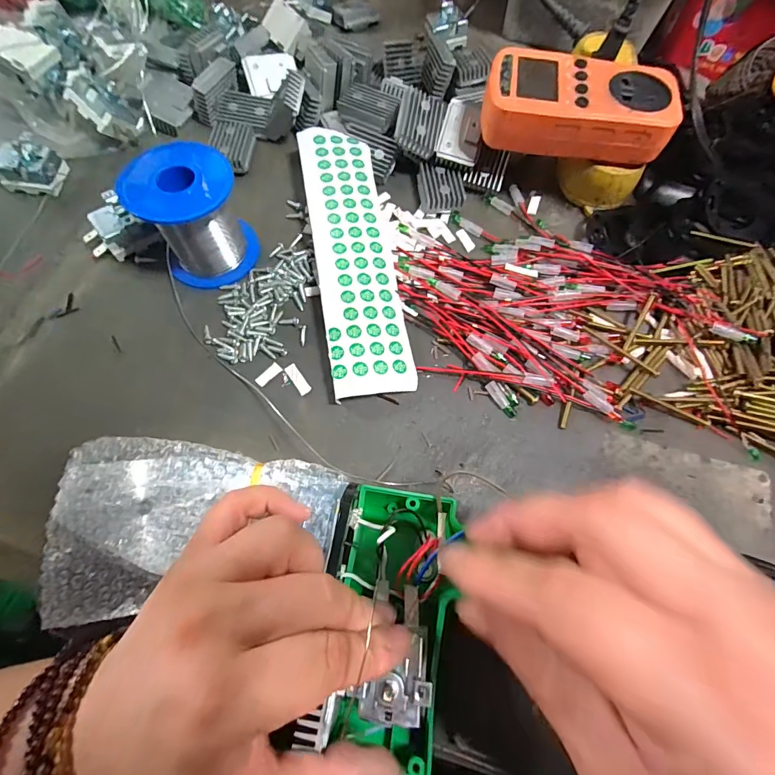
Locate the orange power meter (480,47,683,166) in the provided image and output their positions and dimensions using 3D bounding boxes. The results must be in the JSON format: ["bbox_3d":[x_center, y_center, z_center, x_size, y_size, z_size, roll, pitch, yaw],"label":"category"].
[{"bbox_3d":[0.131,-0.202,0.286,0.127,0.032,0.072,1,68,-2],"label":"orange power meter"}]

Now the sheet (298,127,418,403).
[{"bbox_3d":[-0.024,-0.097,0.287,0.052,0.018,0.215,-8,70,-5],"label":"sheet"}]

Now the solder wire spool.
[{"bbox_3d":[-0.126,-0.113,0.264,0.062,0.064,0.061,-23,72,-10],"label":"solder wire spool"}]

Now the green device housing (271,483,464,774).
[{"bbox_3d":[-0.001,0.104,0.188,0.060,0.035,0.111,13,69,3],"label":"green device housing"}]

